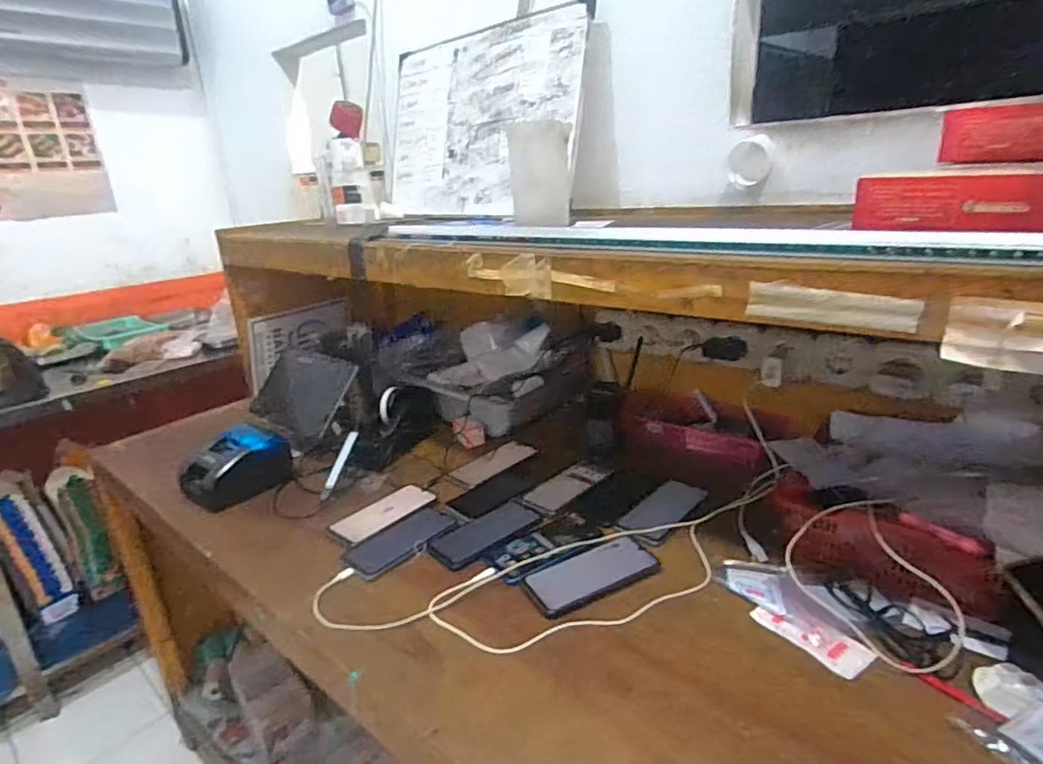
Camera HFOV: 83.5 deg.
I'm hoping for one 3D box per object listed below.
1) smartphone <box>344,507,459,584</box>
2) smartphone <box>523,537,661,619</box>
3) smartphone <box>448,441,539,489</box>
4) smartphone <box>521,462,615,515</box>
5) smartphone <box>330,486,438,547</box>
[{"bbox_3d":[-0.176,0.231,0.852,0.084,0.004,0.168,14,27,40],"label":"smartphone"},{"bbox_3d":[0.088,0.240,0.743,0.167,0.010,0.082,-14,23,-27],"label":"smartphone"},{"bbox_3d":[-0.053,0.145,1.056,0.157,0.012,0.072,-21,26,-39],"label":"smartphone"},{"bbox_3d":[0.074,0.169,0.945,0.153,0.005,0.088,-22,19,-35],"label":"smartphone"},{"bbox_3d":[-0.217,0.207,0.924,0.082,0.004,0.164,11,25,36],"label":"smartphone"}]

